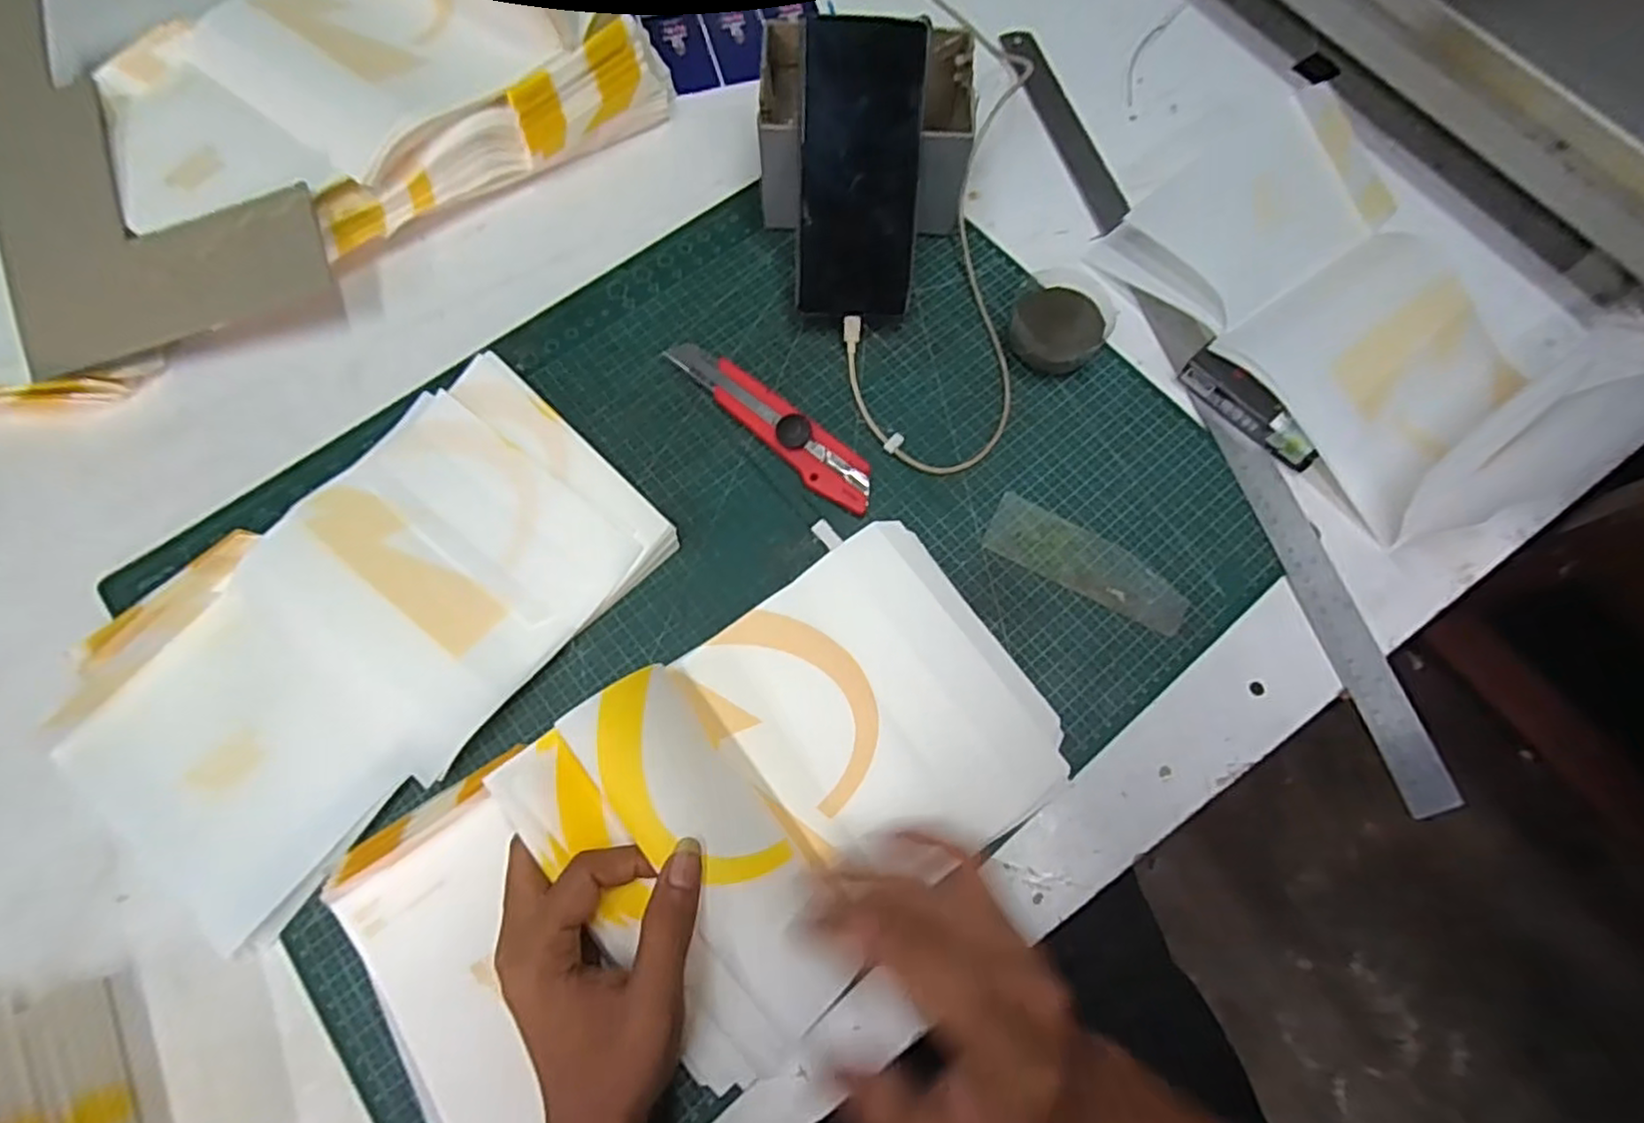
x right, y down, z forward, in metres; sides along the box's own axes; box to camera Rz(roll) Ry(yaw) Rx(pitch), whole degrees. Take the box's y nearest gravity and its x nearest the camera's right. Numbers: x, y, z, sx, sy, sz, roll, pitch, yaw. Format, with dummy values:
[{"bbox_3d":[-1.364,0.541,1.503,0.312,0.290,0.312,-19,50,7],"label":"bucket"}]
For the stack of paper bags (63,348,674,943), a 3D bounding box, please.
[{"bbox_3d":[-0.256,0.034,0.397,0.178,0.025,0.305,42,75,12],"label":"stack of paper bags"}]

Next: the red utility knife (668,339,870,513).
[{"bbox_3d":[-0.033,-0.091,0.446,0.165,0.019,0.030,41,75,12],"label":"red utility knife"}]

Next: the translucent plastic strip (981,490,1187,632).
[{"bbox_3d":[0.161,0.001,0.424,0.122,0.004,0.041,28,73,8],"label":"translucent plastic strip"}]

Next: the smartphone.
[{"bbox_3d":[0.024,-0.237,0.434,0.073,0.009,0.160,2,112,0],"label":"smartphone"}]

